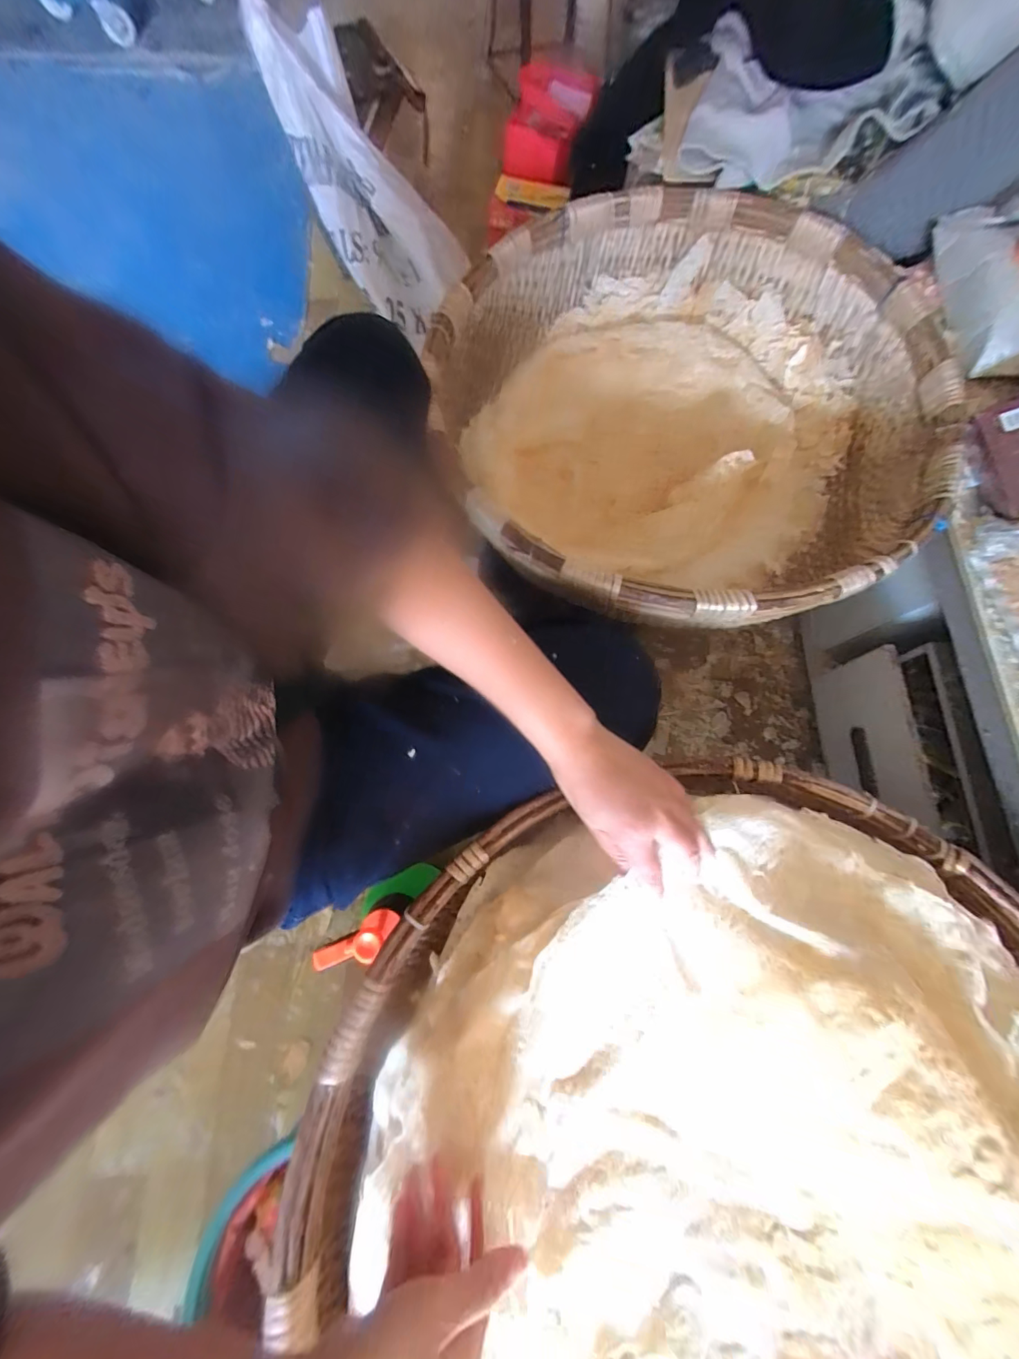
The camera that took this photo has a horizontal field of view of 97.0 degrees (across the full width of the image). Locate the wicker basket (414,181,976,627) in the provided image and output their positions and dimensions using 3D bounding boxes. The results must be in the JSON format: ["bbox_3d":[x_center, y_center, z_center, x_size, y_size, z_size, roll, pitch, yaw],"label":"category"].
[{"bbox_3d":[0.244,-0.372,0.646,0.638,0.184,0.691,0,72,-2],"label":"wicker basket"}]

